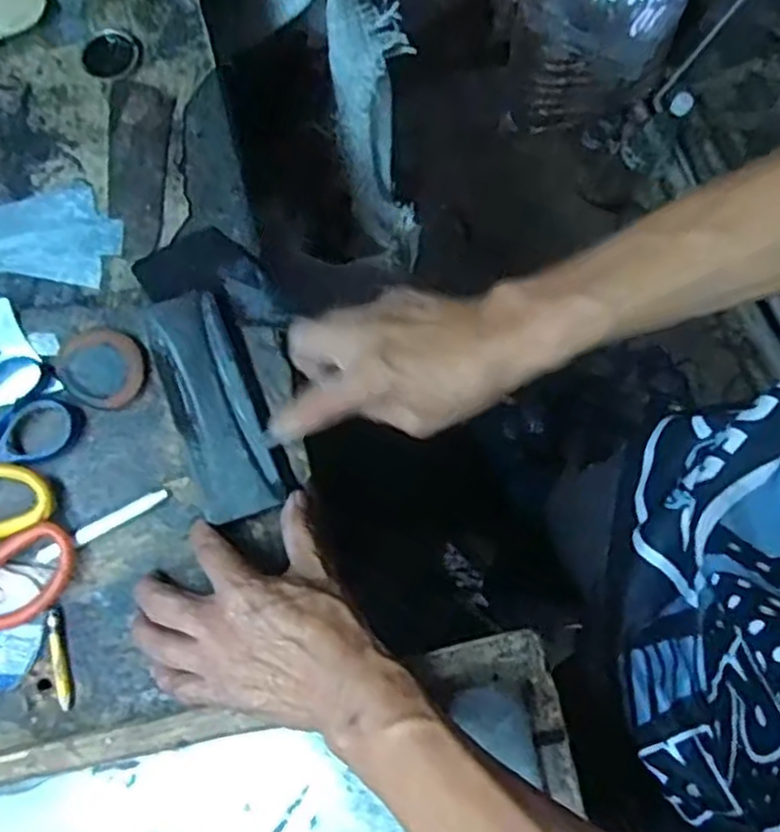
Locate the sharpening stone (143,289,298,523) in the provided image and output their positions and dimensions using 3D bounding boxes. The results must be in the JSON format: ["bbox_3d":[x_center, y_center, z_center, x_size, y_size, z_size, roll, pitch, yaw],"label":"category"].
[{"bbox_3d":[-0.114,-0.007,0.483,0.058,0.016,0.149,-22,80,-7],"label":"sharpening stone"}]

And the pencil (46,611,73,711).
[{"bbox_3d":[-0.201,0.149,0.453,0.010,0.004,0.057,-14,80,-8],"label":"pencil"}]

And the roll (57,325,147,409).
[{"bbox_3d":[-0.190,-0.034,0.489,0.059,0.015,0.051,30,77,1],"label":"roll"}]

